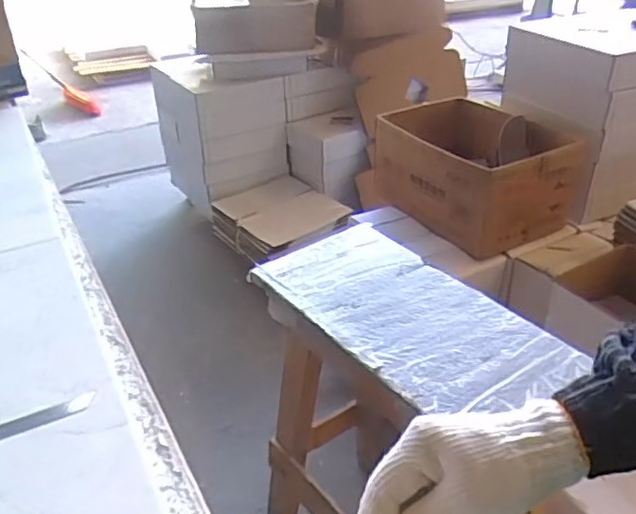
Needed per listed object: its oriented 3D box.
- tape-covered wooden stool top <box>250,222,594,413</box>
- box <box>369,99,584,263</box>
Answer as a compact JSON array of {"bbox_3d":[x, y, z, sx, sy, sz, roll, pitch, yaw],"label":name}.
[{"bbox_3d":[0.128,0.083,0.925,0.244,0.016,0.475,-24,40,-30],"label":"tape-covered wooden stool top"},{"bbox_3d":[0.378,-0.209,1.522,0.337,0.254,0.427,-16,38,-21],"label":"box"}]

